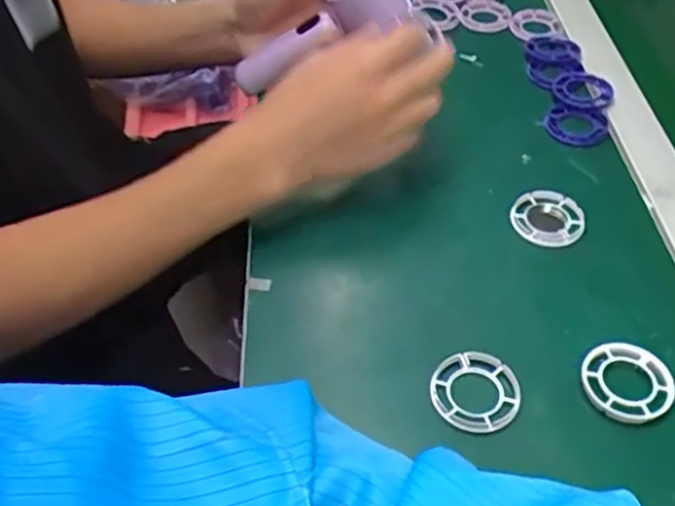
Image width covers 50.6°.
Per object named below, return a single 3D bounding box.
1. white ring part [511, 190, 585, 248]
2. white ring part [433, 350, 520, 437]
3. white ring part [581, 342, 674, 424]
[{"bbox_3d":[0.154,-0.027,0.528,0.049,0.007,0.049,-2,46,2],"label":"white ring part"},{"bbox_3d":[0.082,0.083,0.425,0.051,0.010,0.050,-2,46,2],"label":"white ring part"},{"bbox_3d":[0.174,0.076,0.428,0.051,0.007,0.051,-2,46,2],"label":"white ring part"}]

